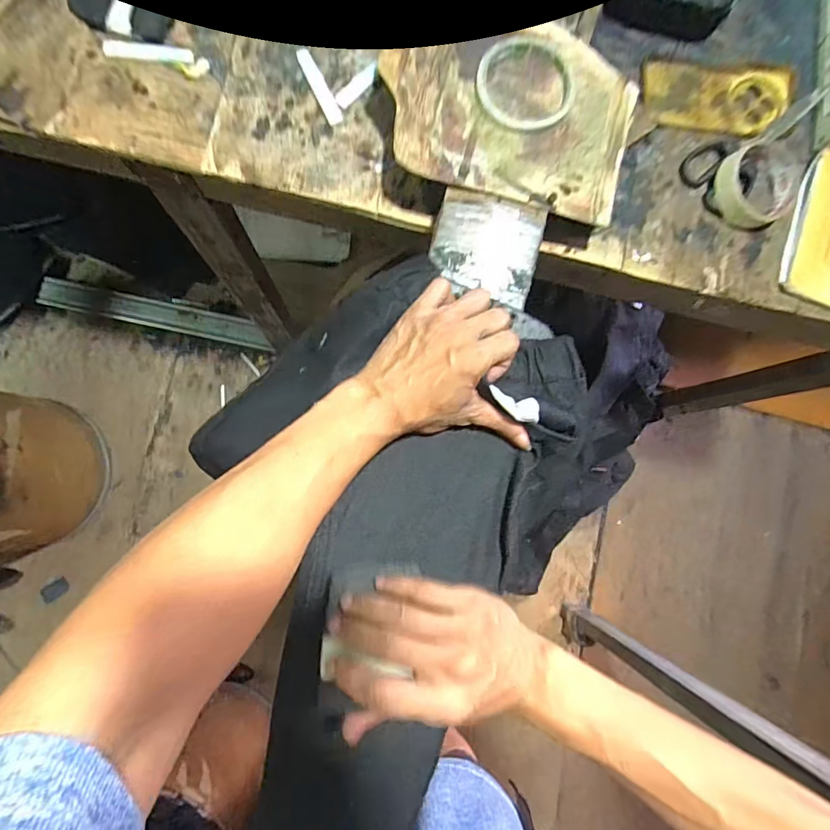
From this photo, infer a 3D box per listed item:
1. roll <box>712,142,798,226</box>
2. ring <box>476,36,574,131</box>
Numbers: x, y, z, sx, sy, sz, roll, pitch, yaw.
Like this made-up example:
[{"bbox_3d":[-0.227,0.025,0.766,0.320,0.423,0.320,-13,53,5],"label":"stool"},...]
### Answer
[{"bbox_3d":[0.364,-0.243,0.519,0.077,0.033,0.076,1,82,-4],"label":"roll"},{"bbox_3d":[0.101,-0.301,0.448,0.085,0.015,0.079,1,82,-4],"label":"ring"}]

